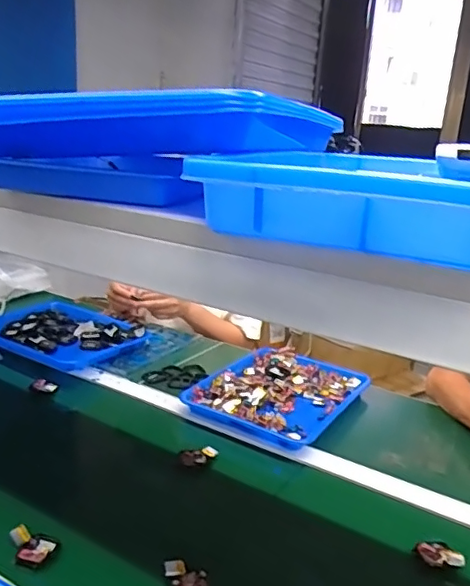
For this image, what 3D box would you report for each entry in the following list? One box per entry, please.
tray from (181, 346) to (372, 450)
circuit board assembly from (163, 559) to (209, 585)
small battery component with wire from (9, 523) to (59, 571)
[{"bbox_3d":[0.082,0.176,1.000,0.237,0.029,0.298,14,20,29],"label":"tray"},{"bbox_3d":[-0.051,0.314,0.612,0.040,0.015,0.053,-8,21,-33],"label":"circuit board assembly"},{"bbox_3d":[-0.231,0.289,0.638,0.053,0.026,0.038,1,17,-8],"label":"small battery component with wire"}]

